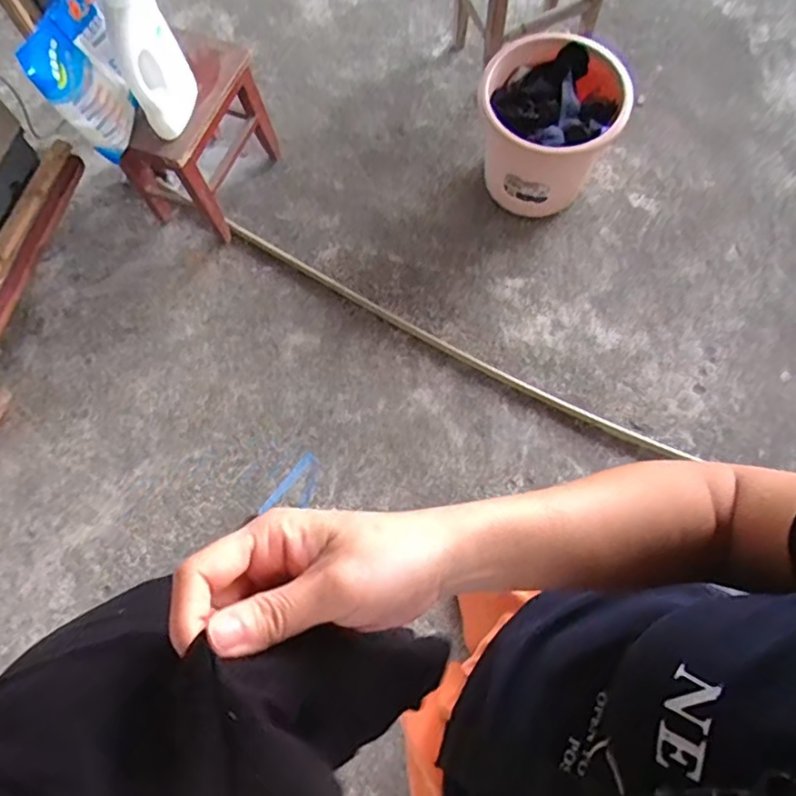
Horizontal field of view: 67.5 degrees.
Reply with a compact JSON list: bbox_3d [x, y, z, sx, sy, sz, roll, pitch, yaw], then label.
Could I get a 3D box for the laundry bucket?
[{"bbox_3d":[0.385,-0.699,1.557,0.354,0.346,0.398,27,75,11],"label":"laundry bucket"}]

